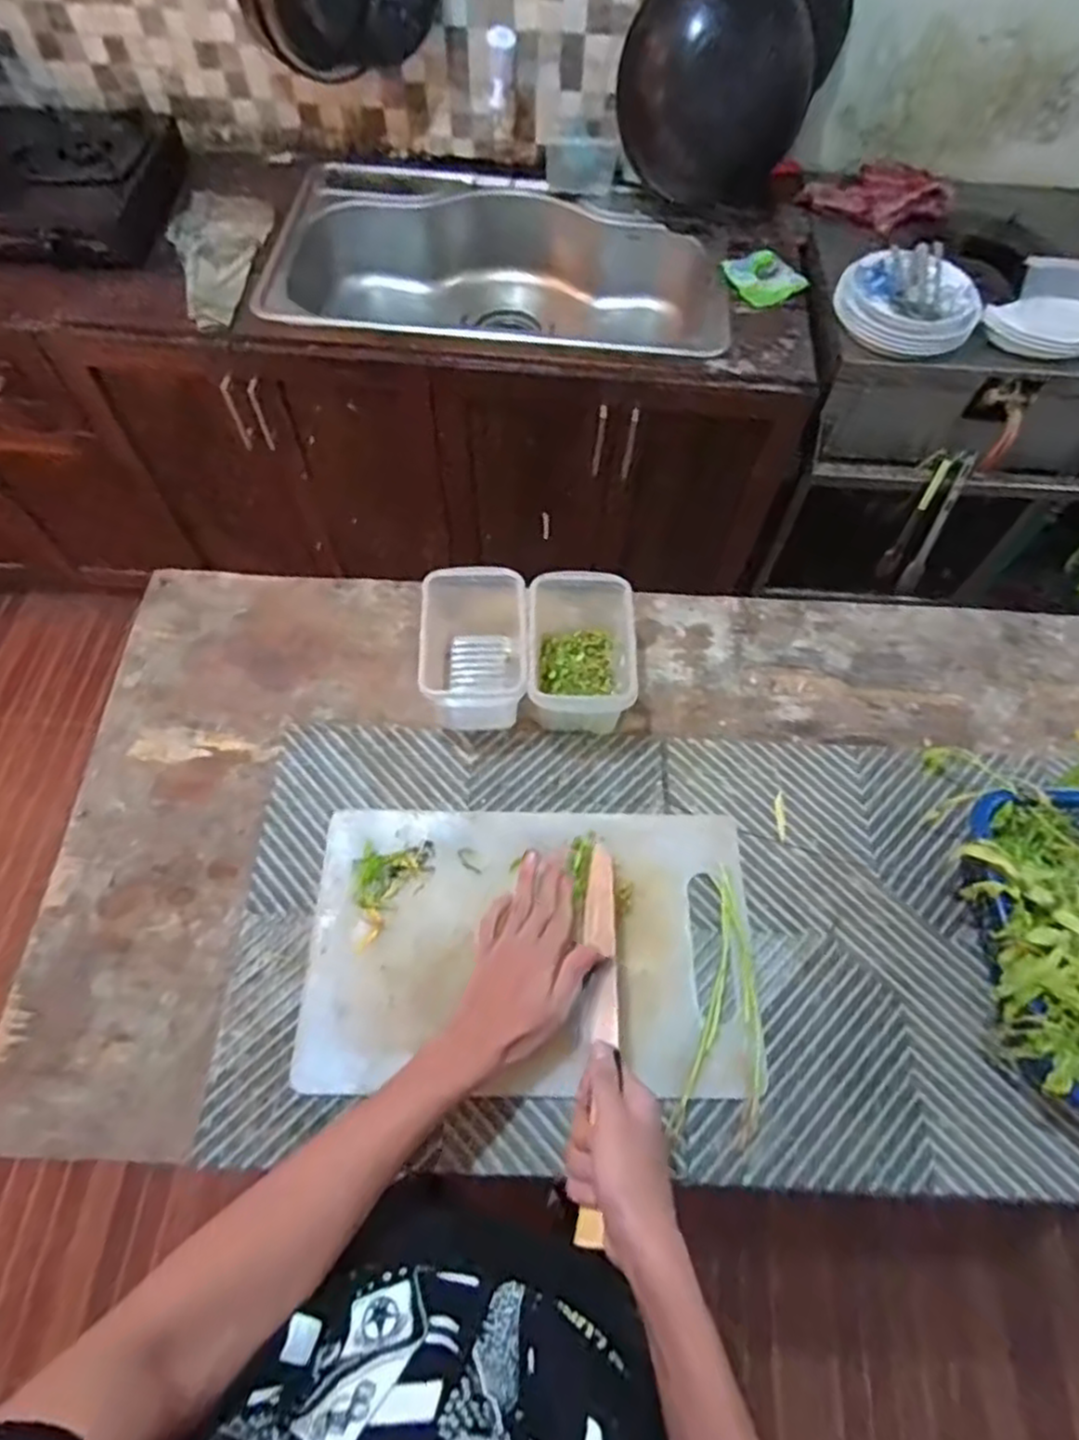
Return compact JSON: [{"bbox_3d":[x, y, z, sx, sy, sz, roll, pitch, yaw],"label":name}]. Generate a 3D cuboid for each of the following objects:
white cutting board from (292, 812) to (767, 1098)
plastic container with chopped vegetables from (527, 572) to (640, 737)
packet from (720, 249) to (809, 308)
[{"bbox_3d":[-0.006,0.200,0.654,0.398,0.020,0.244,0,61,0],"label":"white cutting board"},{"bbox_3d":[0.042,-0.075,0.761,0.103,0.093,0.177,1,61,0],"label":"plastic container with chopped vegetables"},{"bbox_3d":[0.409,-0.811,1.310,0.111,0.026,0.124,-24,64,-12],"label":"packet"}]

